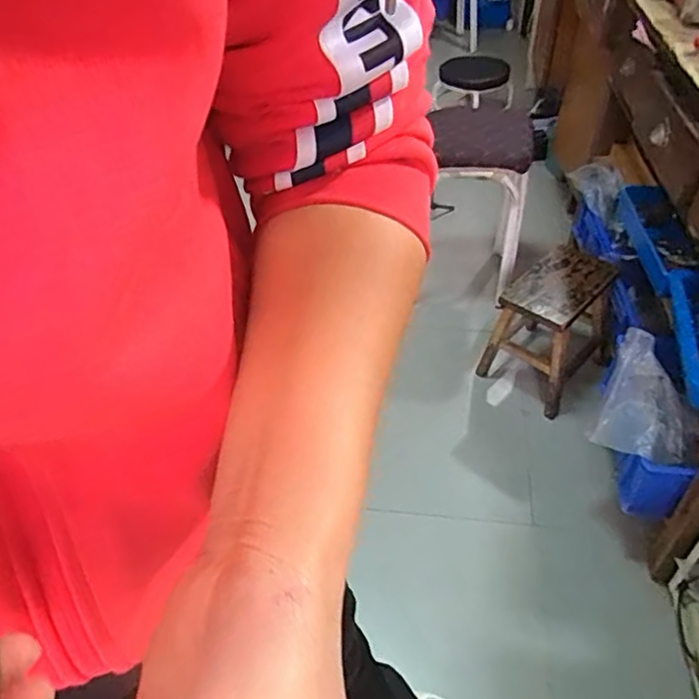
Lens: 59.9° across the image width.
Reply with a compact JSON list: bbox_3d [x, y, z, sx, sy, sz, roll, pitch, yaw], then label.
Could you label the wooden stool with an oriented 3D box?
[{"bbox_3d":[0.488,-0.040,1.476,0.238,0.305,0.231,-31,49,-27],"label":"wooden stool"}]

